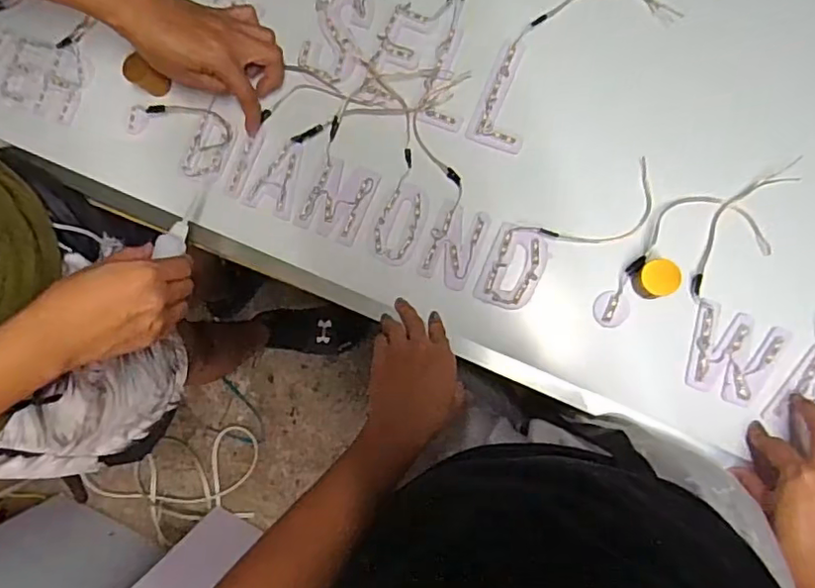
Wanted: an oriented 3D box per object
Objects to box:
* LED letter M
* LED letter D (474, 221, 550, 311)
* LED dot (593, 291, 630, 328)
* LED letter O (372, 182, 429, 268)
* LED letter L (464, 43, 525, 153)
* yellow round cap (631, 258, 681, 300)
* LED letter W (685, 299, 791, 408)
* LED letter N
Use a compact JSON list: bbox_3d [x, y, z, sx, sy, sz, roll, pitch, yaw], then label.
[{"bbox_3d":[-0.074,-0.098,0.615,0.068,0.006,0.078,25,90,10],"label":"LED letter M"},{"bbox_3d":[0.105,-0.026,0.581,0.056,0.005,0.080,21,90,10],"label":"LED letter D"},{"bbox_3d":[0.196,0.014,0.562,0.032,0.004,0.034,-1,86,9],"label":"LED dot"},{"bbox_3d":[-0.007,-0.071,0.599,0.048,0.004,0.085,17,89,10],"label":"LED letter O"},{"bbox_3d":[0.103,-0.199,0.596,0.056,0.005,0.107,20,90,10],"label":"LED letter L"},{"bbox_3d":[0.228,-0.013,0.538,0.035,0.035,0.033,-1,86,9],"label":"yellow round cap"},{"bbox_3d":[0.297,0.056,0.540,0.078,0.004,0.080,24,90,10],"label":"LED letter W"},{"bbox_3d":[0.046,-0.049,0.588,0.052,0.004,0.082,21,90,10],"label":"LED letter N"}]

